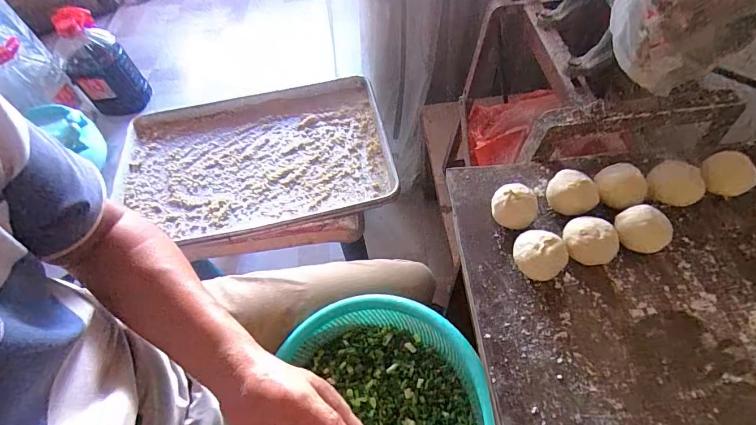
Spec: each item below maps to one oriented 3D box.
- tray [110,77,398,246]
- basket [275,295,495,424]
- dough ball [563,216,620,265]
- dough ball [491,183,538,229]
[{"bbox_3d":[-0.288,-0.129,0.858,0.603,0.056,0.424,-8,57,-1],"label":"tray"},{"bbox_3d":[-0.014,0.258,0.454,0.299,0.110,0.288,-2,61,19],"label":"basket"},{"bbox_3d":[0.209,0.029,0.370,0.049,0.043,0.040,37,67,24],"label":"dough ball"},{"bbox_3d":[0.145,-0.005,0.403,0.046,0.041,0.043,18,61,15],"label":"dough ball"}]

